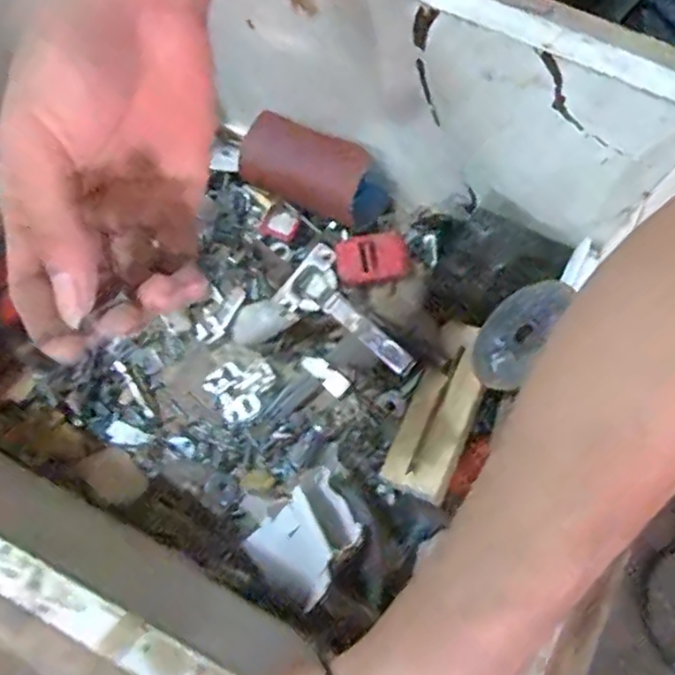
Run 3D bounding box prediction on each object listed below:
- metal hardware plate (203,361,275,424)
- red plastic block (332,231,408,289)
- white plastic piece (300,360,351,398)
[{"bbox_3d":[-0.075,0.038,0.506,0.049,0.004,0.047,0,72,1],"label":"metal hardware plate"},{"bbox_3d":[0.025,-0.059,0.482,0.052,0.011,0.034,-9,72,-2],"label":"red plastic block"},{"bbox_3d":[-0.009,0.028,0.508,0.016,0.004,0.040,-44,77,-12],"label":"white plastic piece"}]

